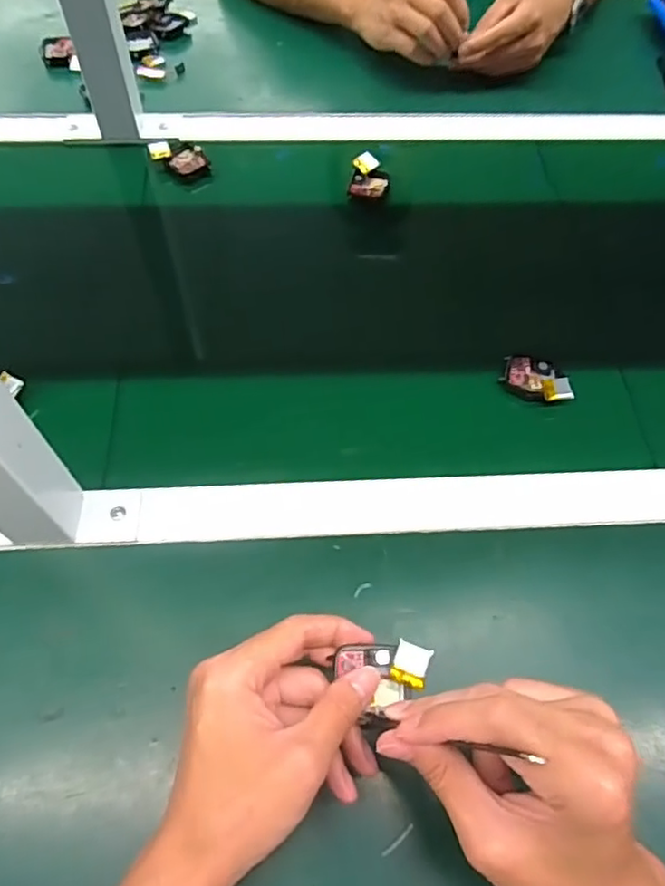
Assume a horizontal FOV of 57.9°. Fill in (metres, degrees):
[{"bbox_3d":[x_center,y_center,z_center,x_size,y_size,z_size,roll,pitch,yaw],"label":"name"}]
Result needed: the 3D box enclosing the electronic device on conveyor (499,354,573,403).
[{"bbox_3d":[0.165,-0.052,0.480,0.056,0.017,0.037,28,63,21],"label":"electronic device on conveyor"}]

